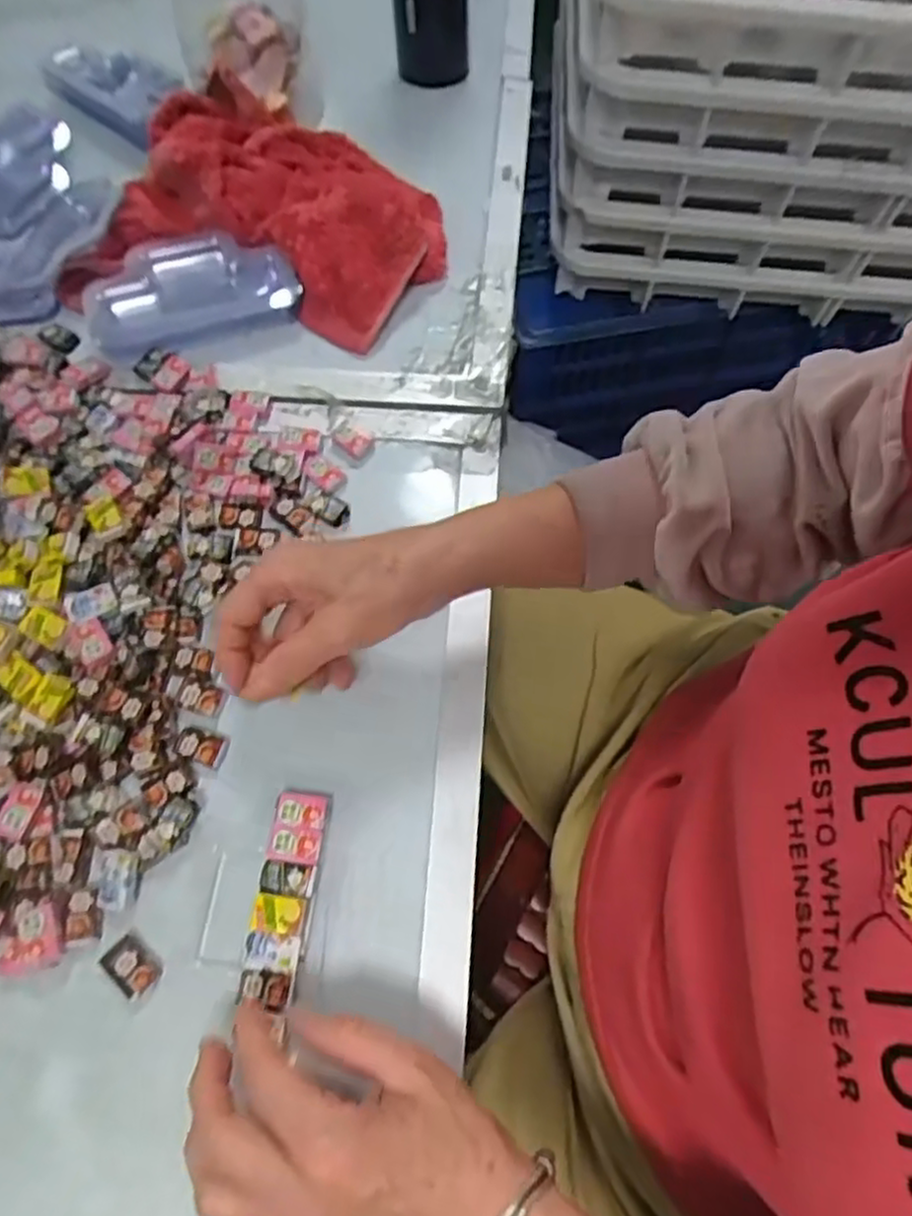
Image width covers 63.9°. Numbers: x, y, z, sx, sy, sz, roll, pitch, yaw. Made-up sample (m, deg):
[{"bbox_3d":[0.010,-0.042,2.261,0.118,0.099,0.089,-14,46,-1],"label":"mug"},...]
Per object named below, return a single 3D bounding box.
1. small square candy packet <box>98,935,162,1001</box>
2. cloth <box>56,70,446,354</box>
[{"bbox_3d":[-0.156,0.174,0.353,0.027,0.007,0.018,38,71,17],"label":"small square candy packet"},{"bbox_3d":[-0.132,-0.288,0.526,0.252,0.049,0.187,11,65,6],"label":"cloth"}]

